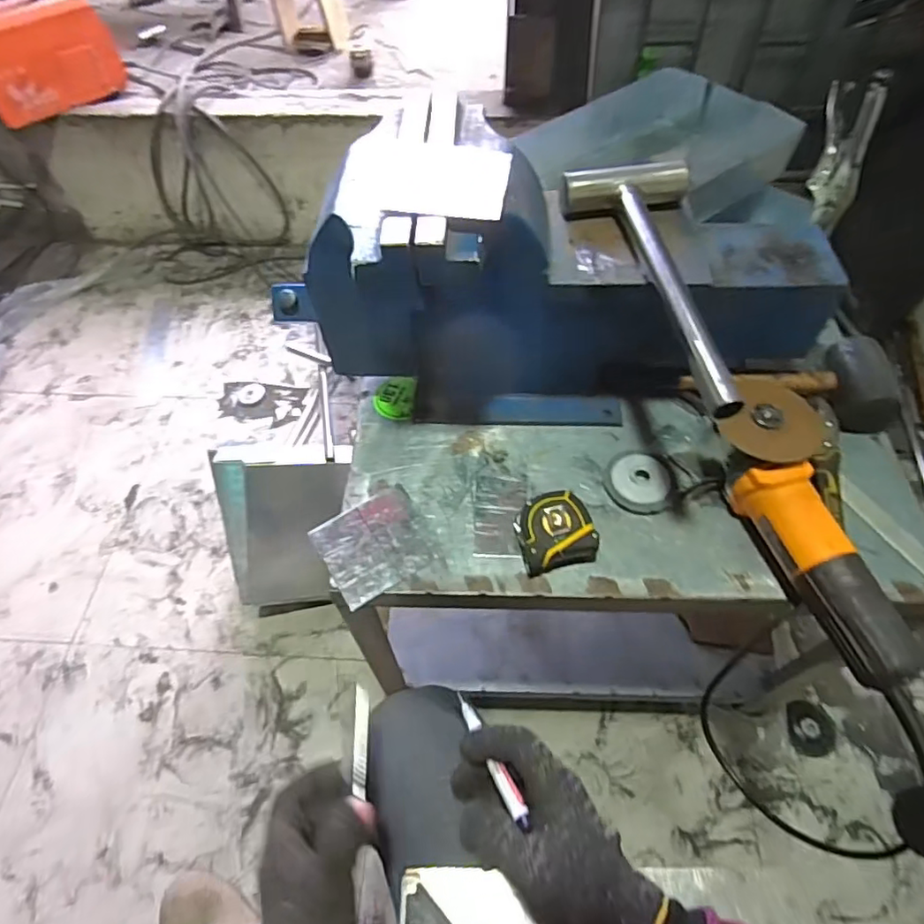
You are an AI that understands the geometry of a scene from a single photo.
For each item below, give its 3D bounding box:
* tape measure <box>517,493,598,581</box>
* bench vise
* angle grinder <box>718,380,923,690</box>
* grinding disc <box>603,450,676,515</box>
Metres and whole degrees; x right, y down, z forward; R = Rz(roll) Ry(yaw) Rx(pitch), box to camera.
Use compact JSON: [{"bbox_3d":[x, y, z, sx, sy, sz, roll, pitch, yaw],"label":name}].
[{"bbox_3d":[0.091,0.071,0.578,0.073,0.042,0.068,-16,57,-9],"label":"tape measure"},{"bbox_3d":[0.088,-0.185,0.621,0.546,0.270,0.191,-5,56,-1],"label":"bench vise"},{"bbox_3d":[0.331,0.054,0.542,0.092,0.078,0.285,-15,57,-8],"label":"angle grinder"},{"bbox_3d":[0.190,0.018,0.625,0.071,0.014,0.076,-1,56,2],"label":"grinding disc"}]

